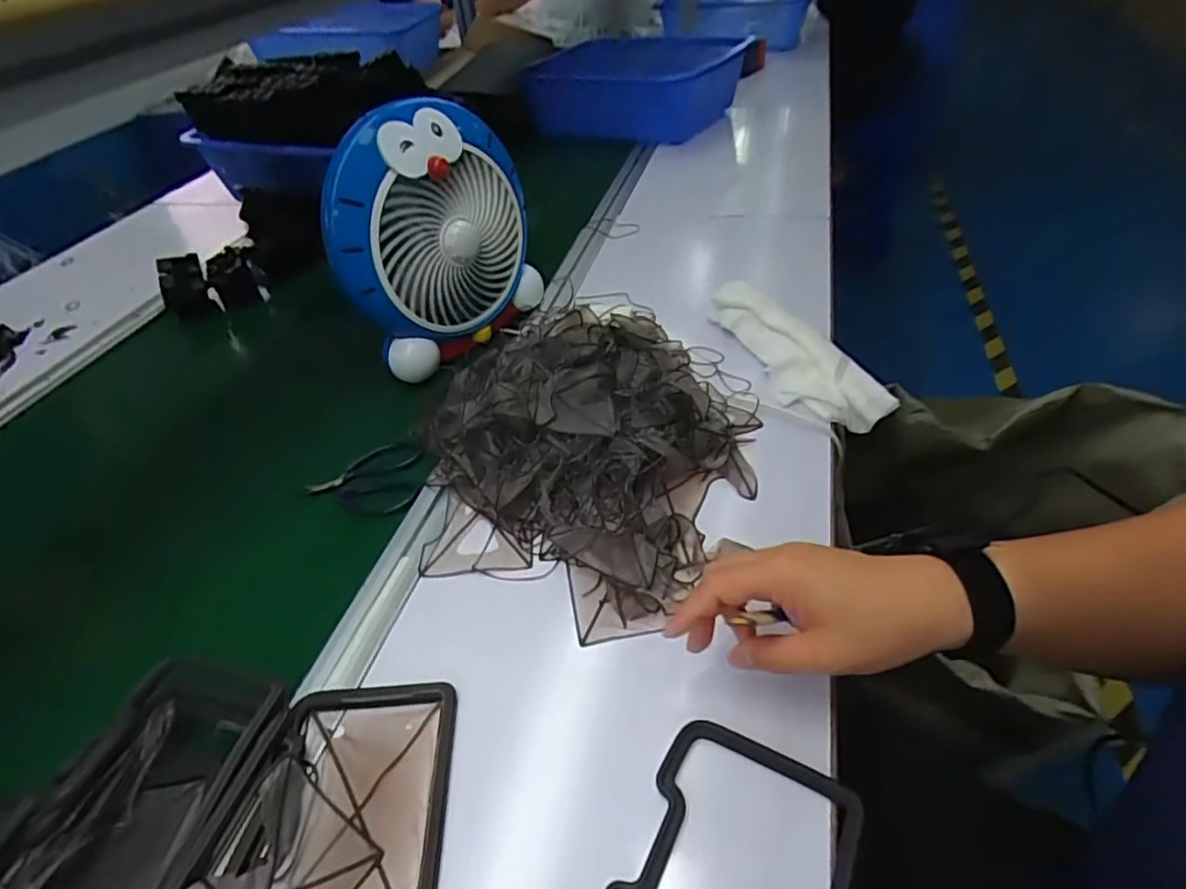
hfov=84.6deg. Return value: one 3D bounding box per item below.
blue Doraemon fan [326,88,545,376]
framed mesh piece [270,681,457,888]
[{"bbox_3d":[-0.170,-0.218,0.680,0.102,0.224,0.225,25,50,30],"label":"blue Doraemon fan"},{"bbox_3d":[-0.135,0.212,0.376,0.095,0.016,0.146,-5,42,2],"label":"framed mesh piece"}]

